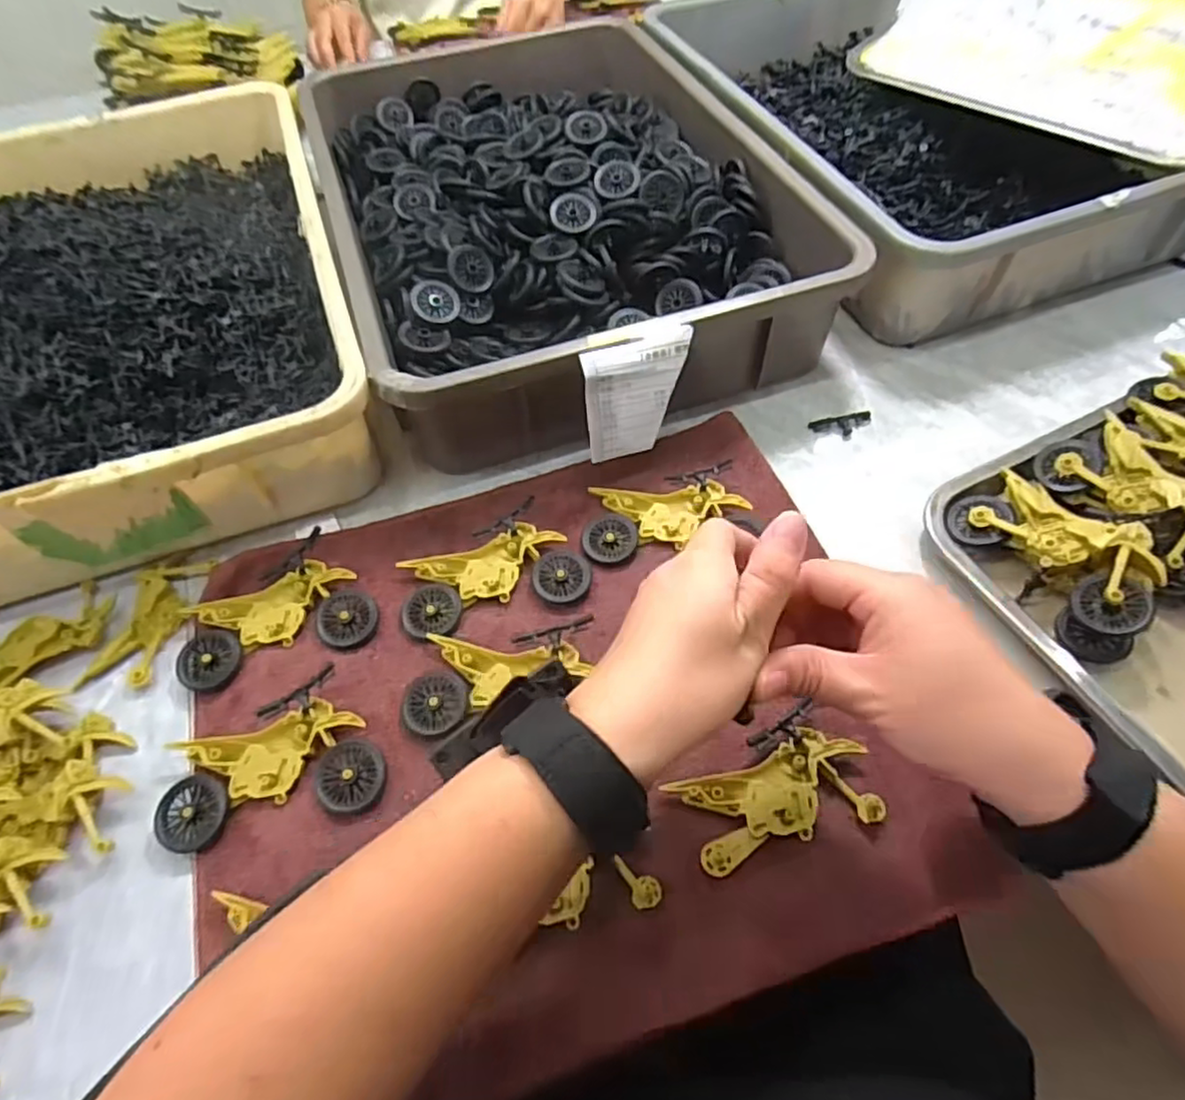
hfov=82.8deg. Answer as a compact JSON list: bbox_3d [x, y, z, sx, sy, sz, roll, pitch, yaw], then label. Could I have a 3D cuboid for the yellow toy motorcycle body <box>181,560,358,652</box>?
[{"bbox_3d":[-0.199,0.037,0.424,0.096,0.009,0.046,-21,57,-11],"label":"yellow toy motorcycle body"}]

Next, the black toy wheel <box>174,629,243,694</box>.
[{"bbox_3d":[-0.235,0.067,0.412,0.041,0.007,0.037,21,59,16],"label":"black toy wheel"}]

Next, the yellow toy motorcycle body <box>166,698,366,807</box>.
[{"bbox_3d":[-0.178,0.115,0.374,0.098,0.014,0.045,-15,56,-7],"label":"yellow toy motorcycle body"}]

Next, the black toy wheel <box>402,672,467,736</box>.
[{"bbox_3d":[-0.090,0.088,0.384,0.037,0.008,0.033,-1,56,2],"label":"black toy wheel"}]

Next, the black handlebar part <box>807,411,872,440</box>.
[{"bbox_3d":[0.191,-0.093,0.510,0.050,0.004,0.022,-13,56,-6],"label":"black handlebar part"}]

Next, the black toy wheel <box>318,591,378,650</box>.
[{"bbox_3d":[-0.154,0.042,0.421,0.036,0.007,0.040,-17,57,-8],"label":"black toy wheel"}]

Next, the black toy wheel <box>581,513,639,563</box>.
[{"bbox_3d":[0.011,-0.009,0.447,0.036,0.004,0.037,-1,56,2],"label":"black toy wheel"}]

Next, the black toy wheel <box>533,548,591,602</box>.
[{"bbox_3d":[-0.019,0.016,0.431,0.037,0.007,0.036,-1,56,2],"label":"black toy wheel"}]

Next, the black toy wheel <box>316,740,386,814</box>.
[{"bbox_3d":[-0.131,0.122,0.363,0.038,0.004,0.036,-1,56,2],"label":"black toy wheel"}]

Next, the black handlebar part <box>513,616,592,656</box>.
[{"bbox_3d":[-0.022,0.053,0.398,0.049,0.009,0.016,-15,56,-7],"label":"black handlebar part"}]

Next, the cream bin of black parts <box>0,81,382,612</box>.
[{"bbox_3d":[-0.385,-0.207,0.550,0.344,0.091,0.516,-18,57,-9],"label":"cream bin of black parts"}]

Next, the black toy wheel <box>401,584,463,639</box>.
[{"bbox_3d":[-0.102,0.038,0.421,0.037,0.005,0.036,-1,56,2],"label":"black toy wheel"}]

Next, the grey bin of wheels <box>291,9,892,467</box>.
[{"bbox_3d":[-0.048,-0.310,0.606,0.352,0.094,0.507,-19,57,-10],"label":"grey bin of wheels"}]

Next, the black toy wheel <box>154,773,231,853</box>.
[{"bbox_3d":[-0.214,0.141,0.361,0.041,0.010,0.037,11,57,10],"label":"black toy wheel"}]

